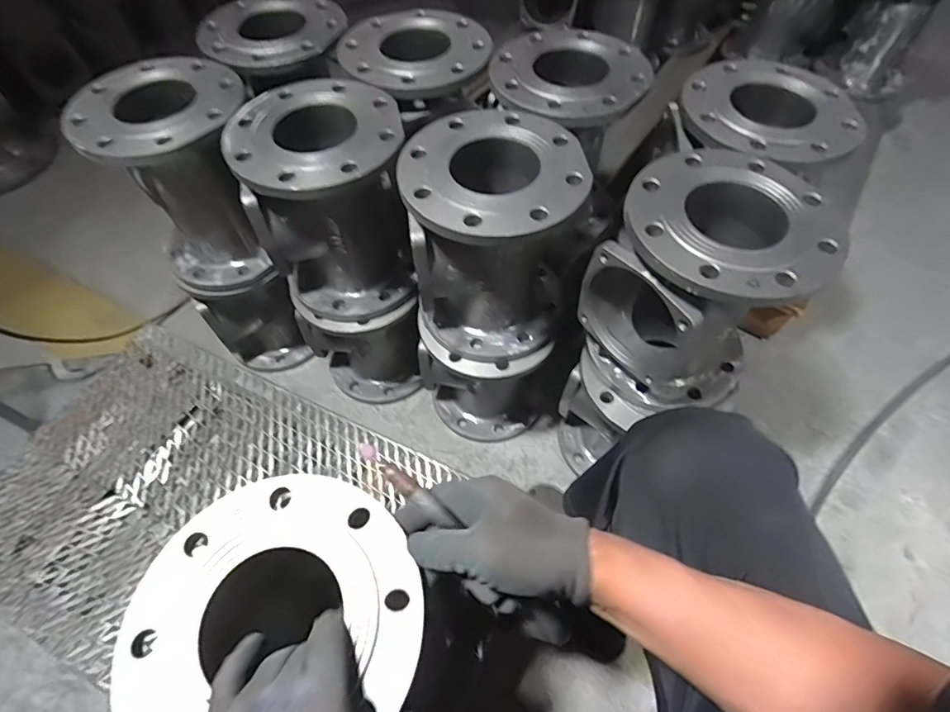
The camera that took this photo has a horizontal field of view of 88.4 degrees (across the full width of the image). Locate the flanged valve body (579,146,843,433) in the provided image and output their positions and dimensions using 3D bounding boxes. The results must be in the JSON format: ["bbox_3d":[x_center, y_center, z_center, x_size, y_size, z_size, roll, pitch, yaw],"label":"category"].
[{"bbox_3d":[0.257,-0.074,0.606,0.212,0.256,0.203,0,59,0],"label":"flanged valve body"}]

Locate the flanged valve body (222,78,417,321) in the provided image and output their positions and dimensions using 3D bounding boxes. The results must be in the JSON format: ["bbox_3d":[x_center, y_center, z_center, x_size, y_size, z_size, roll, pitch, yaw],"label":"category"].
[{"bbox_3d":[-0.195,-0.211,0.695,0.208,0.247,0.230,-7,59,-5],"label":"flanged valve body"}]

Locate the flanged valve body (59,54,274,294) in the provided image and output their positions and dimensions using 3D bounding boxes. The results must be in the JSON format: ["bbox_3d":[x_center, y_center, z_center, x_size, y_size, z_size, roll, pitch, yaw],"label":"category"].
[{"bbox_3d":[-0.407,-0.259,0.726,0.195,0.251,0.205,-6,59,-4],"label":"flanged valve body"}]

